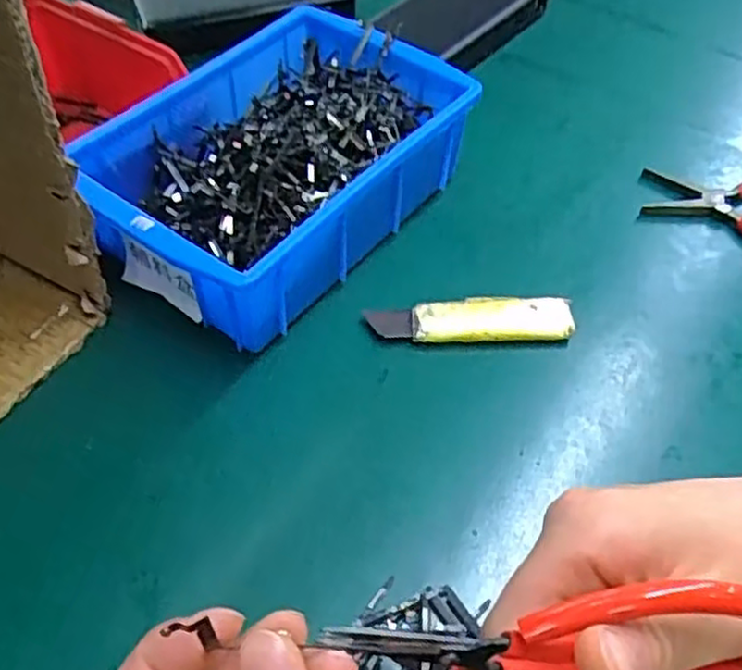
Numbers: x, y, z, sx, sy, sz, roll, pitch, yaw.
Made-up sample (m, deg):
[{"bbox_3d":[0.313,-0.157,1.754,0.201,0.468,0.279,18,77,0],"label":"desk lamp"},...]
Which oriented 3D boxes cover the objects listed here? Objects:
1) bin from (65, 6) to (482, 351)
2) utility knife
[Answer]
[{"bbox_3d":[-0.054,-0.096,0.413,0.141,0.062,0.200,34,58,20],"label":"bin"},{"bbox_3d":[0.053,-0.008,0.388,0.105,0.009,0.026,0,53,-4],"label":"utility knife"}]

